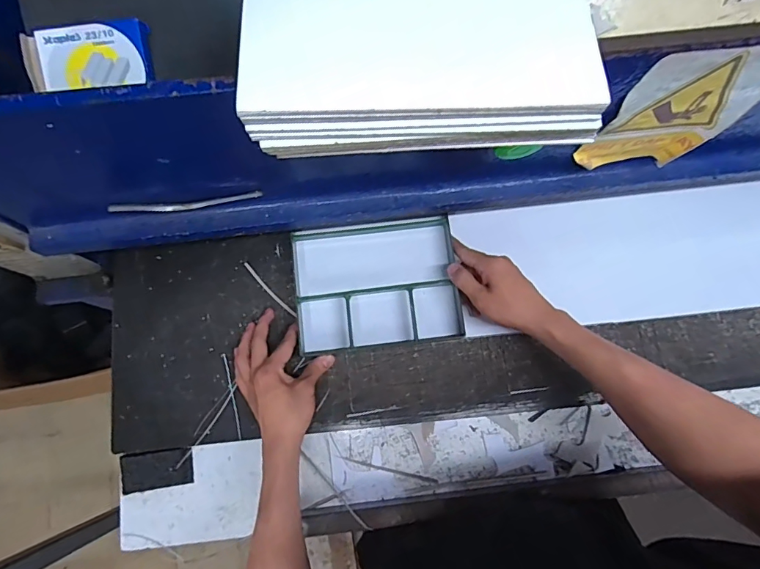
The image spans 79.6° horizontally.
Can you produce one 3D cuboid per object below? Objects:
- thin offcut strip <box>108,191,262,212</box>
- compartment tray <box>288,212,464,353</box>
[{"bbox_3d":[-0.191,-0.079,0.455,0.146,0.014,0.010,-7,78,-2],"label":"thin offcut strip"},{"bbox_3d":[-0.005,0.001,0.597,0.204,0.043,0.154,-6,78,-2],"label":"compartment tray"}]

